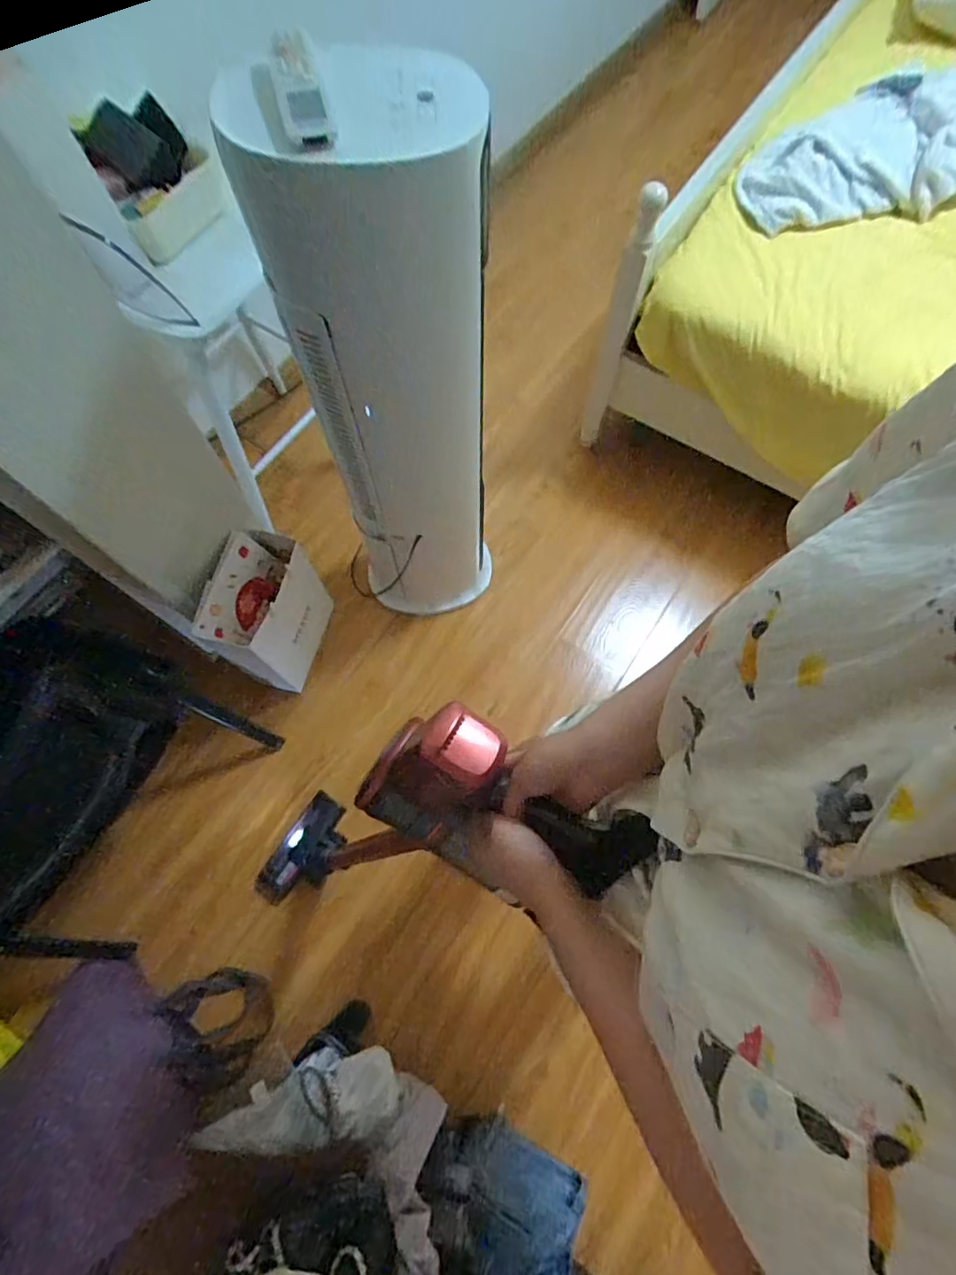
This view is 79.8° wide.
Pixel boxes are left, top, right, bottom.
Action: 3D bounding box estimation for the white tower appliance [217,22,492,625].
[{"bbox_3d":[-0.114,-0.358,1.019,0.249,0.978,0.239,-1,68,2],"label":"white tower appliance"}]

